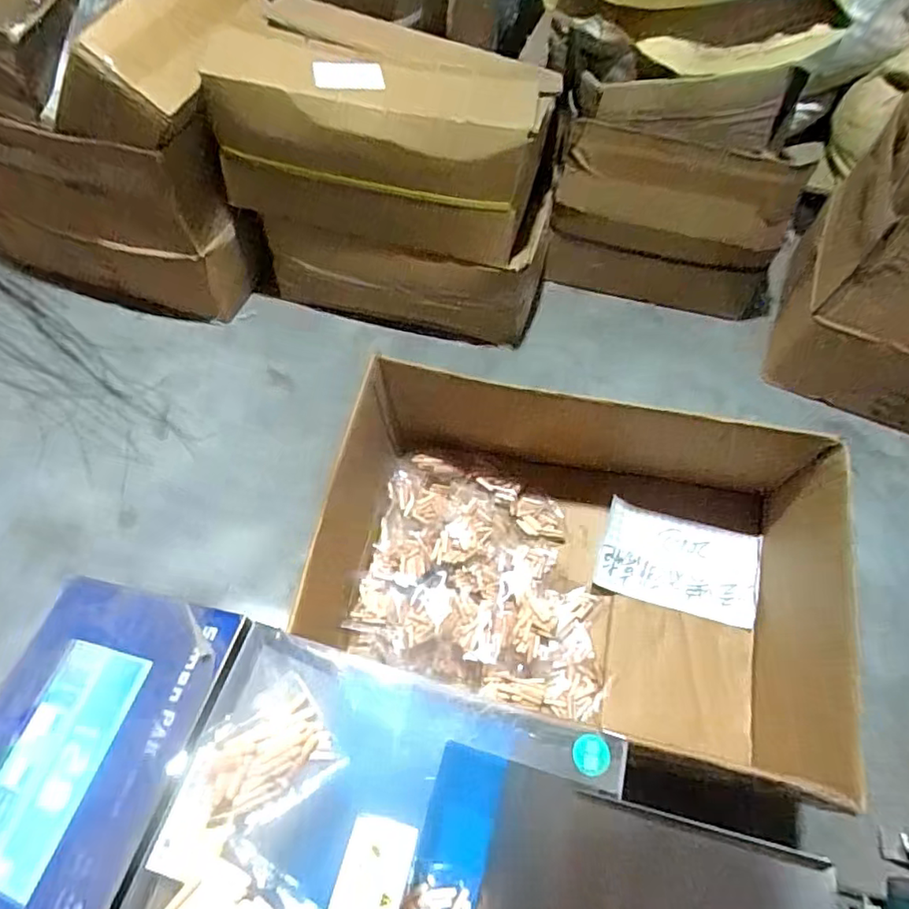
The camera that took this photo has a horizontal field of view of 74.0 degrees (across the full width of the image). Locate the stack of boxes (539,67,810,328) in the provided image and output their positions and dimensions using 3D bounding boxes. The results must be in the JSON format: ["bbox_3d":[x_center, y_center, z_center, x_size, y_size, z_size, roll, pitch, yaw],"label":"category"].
[{"bbox_3d":[0.369,-0.415,1.016,0.388,0.344,0.136,11,60,3],"label":"stack of boxes"}]

